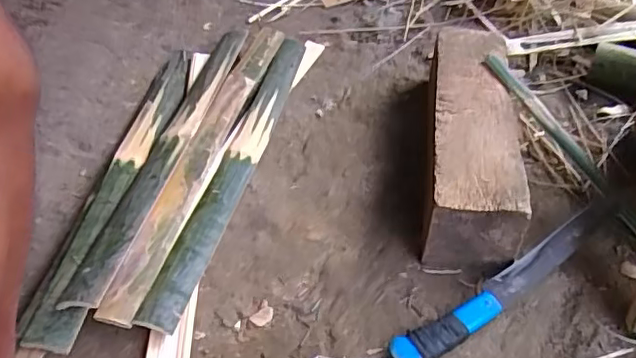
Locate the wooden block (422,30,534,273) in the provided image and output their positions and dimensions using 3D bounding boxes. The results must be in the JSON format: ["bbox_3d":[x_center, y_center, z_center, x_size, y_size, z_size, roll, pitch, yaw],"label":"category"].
[{"bbox_3d":[0.210,-0.072,0.816,0.112,0.109,0.440,6,45,8],"label":"wooden block"}]

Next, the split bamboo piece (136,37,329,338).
[{"bbox_3d":[-0.096,-0.056,0.837,0.053,0.044,0.637,9,45,10],"label":"split bamboo piece"}]

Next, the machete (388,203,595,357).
[{"bbox_3d":[0.218,0.117,0.659,0.344,0.035,0.043,-27,50,-24],"label":"machete"}]

